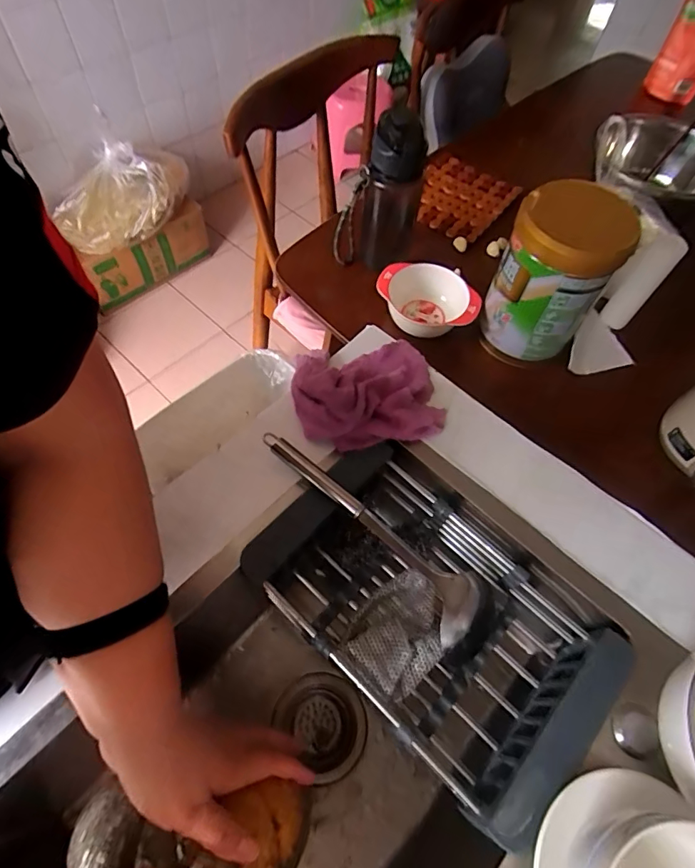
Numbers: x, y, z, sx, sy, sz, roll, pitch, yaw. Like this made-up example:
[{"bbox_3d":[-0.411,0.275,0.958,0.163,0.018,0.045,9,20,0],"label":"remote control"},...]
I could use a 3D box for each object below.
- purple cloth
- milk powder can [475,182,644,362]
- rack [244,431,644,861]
[{"bbox_3d":[0.021,-0.053,0.516,0.159,0.047,0.133,-10,62,-9],"label":"purple cloth"},{"bbox_3d":[0.248,-0.190,0.584,0.125,0.182,0.118,1,61,-2],"label":"milk powder can"},{"bbox_3d":[0.073,0.167,0.462,0.331,0.098,0.203,38,66,17],"label":"rack"}]

